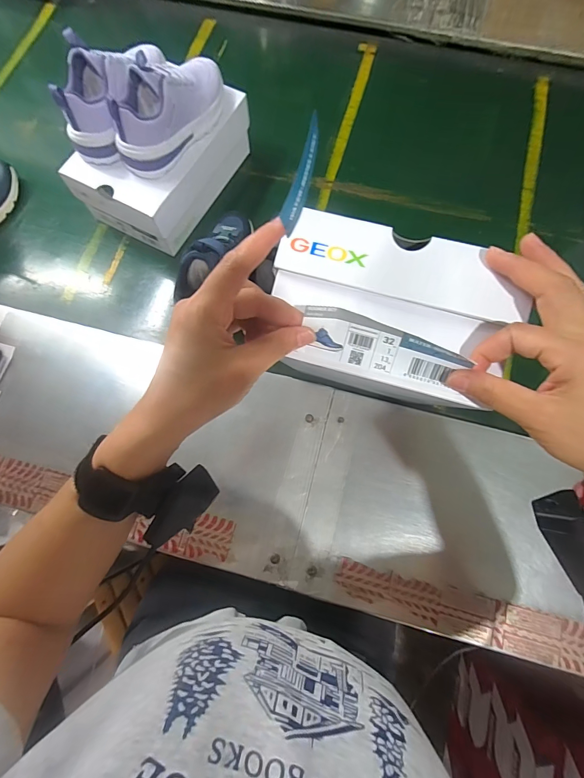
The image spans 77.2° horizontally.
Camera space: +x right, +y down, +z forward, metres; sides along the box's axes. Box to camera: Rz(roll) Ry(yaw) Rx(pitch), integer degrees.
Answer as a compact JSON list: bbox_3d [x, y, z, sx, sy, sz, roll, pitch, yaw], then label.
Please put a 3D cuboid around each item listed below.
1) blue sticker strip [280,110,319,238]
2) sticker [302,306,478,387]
[{"bbox_3d":[0.007,-0.131,0.229,0.004,0.022,0.064,24,99,25],"label":"blue sticker strip"},{"bbox_3d":[0.064,-0.030,0.266,0.113,0.036,0.009,17,31,6],"label":"sticker"}]

